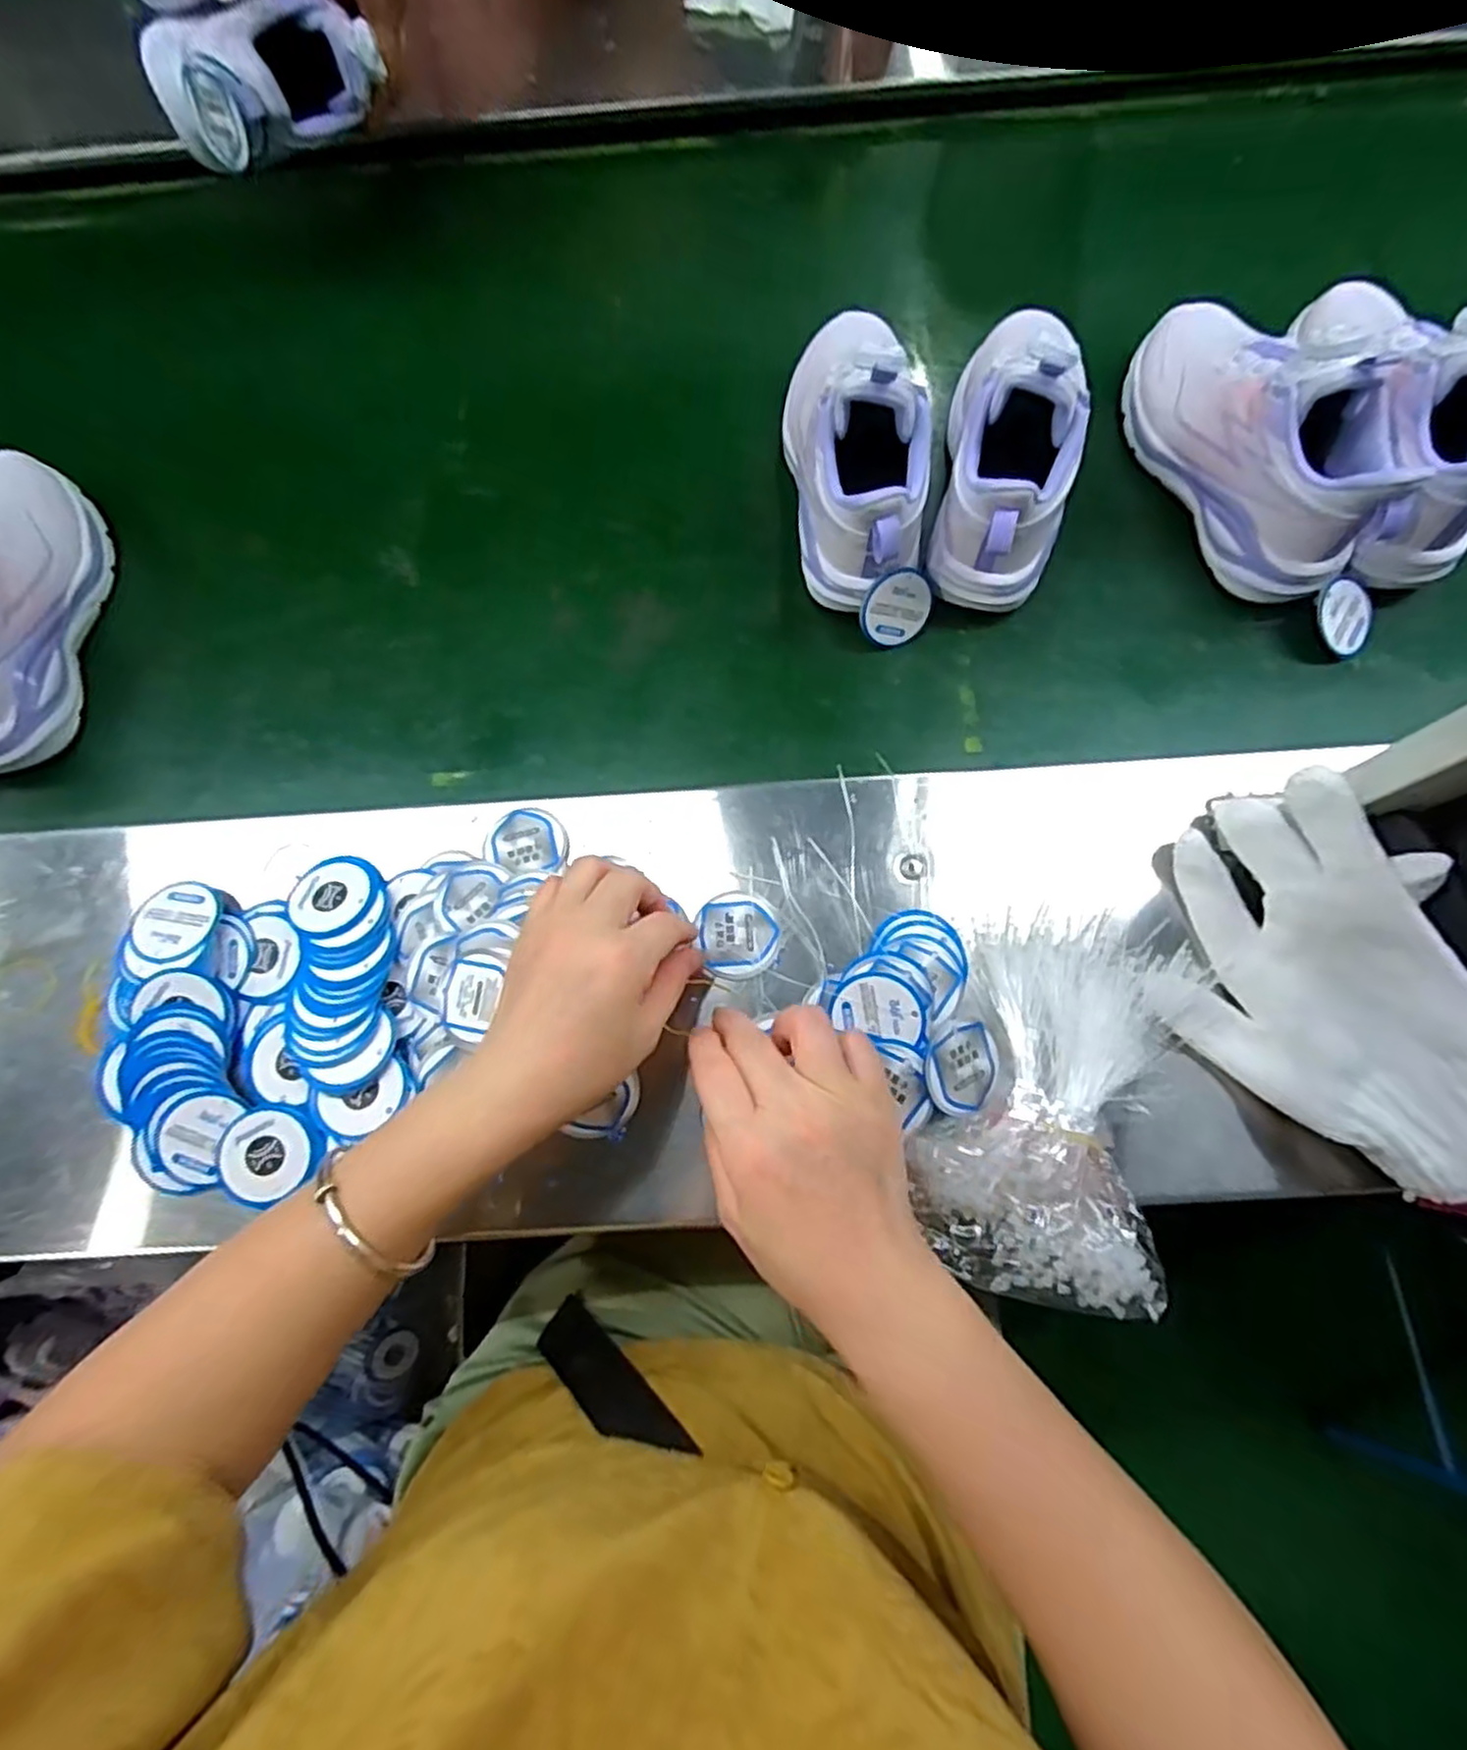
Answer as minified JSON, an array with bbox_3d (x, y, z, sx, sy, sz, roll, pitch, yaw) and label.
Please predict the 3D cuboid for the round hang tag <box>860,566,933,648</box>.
[{"bbox_3d":[0.104,-0.169,0.475,0.048,0.046,0.004,5,33,-25],"label":"round hang tag"}]

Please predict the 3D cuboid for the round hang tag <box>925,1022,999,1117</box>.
[{"bbox_3d":[0.118,0.098,0.383,0.046,0.005,0.042,3,82,-23],"label":"round hang tag"}]

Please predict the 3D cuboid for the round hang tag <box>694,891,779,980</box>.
[{"bbox_3d":[0.003,0.032,0.415,0.042,0.005,0.048,-15,72,-4],"label":"round hang tag"}]

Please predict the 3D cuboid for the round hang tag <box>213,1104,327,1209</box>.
[{"bbox_3d":[-0.240,0.143,0.387,0.044,0.007,0.053,41,77,13],"label":"round hang tag"}]

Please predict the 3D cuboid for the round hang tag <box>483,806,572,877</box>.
[{"bbox_3d":[-0.120,-0.020,0.434,0.045,0.005,0.041,0,71,1],"label":"round hang tag"}]

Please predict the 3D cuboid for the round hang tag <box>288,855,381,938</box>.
[{"bbox_3d":[-0.226,0.011,0.422,0.048,0.008,0.049,0,71,1],"label":"round hang tag"}]

